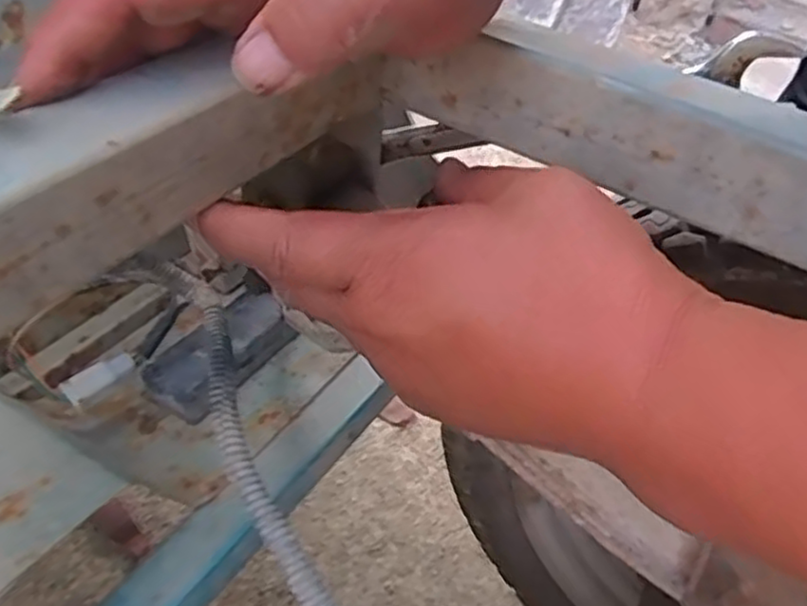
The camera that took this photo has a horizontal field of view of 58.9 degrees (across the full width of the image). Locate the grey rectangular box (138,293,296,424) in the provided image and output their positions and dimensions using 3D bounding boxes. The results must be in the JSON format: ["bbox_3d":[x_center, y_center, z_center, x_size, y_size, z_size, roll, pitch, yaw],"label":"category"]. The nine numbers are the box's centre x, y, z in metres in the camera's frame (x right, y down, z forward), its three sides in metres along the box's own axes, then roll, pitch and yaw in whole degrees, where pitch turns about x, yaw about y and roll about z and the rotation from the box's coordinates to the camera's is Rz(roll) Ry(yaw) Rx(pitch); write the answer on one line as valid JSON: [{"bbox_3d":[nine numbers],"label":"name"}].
[{"bbox_3d":[-0.102,0.025,0.401,0.043,0.018,0.084,28,47,20],"label":"grey rectangular box"}]

